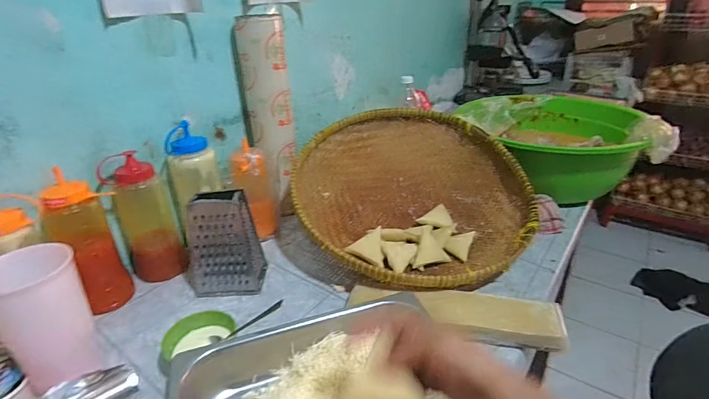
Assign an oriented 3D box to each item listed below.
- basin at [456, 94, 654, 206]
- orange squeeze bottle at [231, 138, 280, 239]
[{"bbox_3d":[0.446,-0.135,0.958,0.391,0.166,0.394,-1,27,1],"label":"basin"},{"bbox_3d":[-0.193,-0.010,0.765,0.075,0.178,0.058,-6,27,-9],"label":"orange squeeze bottle"}]

